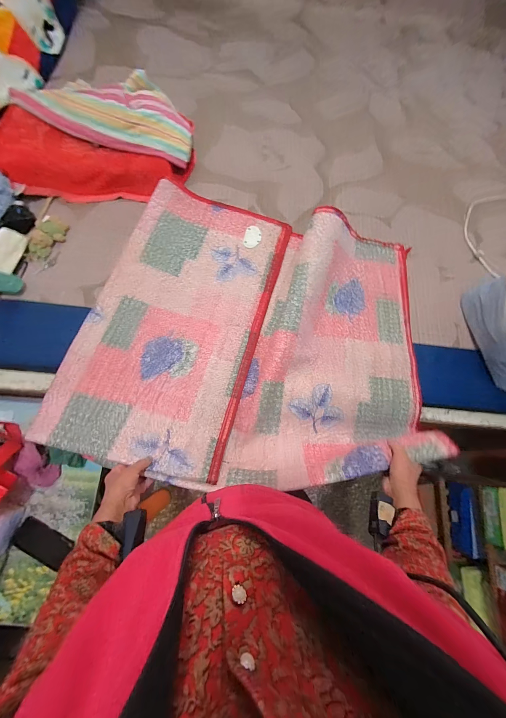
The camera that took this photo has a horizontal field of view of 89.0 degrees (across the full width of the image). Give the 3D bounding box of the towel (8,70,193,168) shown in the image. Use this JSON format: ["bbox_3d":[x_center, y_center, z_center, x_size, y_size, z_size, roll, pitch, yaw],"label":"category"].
[{"bbox_3d":[-0.509,-0.841,0.872,0.638,0.099,0.263,19,74,2],"label":"towel"}]

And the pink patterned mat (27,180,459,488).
[{"bbox_3d":[0.011,-0.089,0.715,0.906,0.146,0.789,9,73,0],"label":"pink patterned mat"}]

